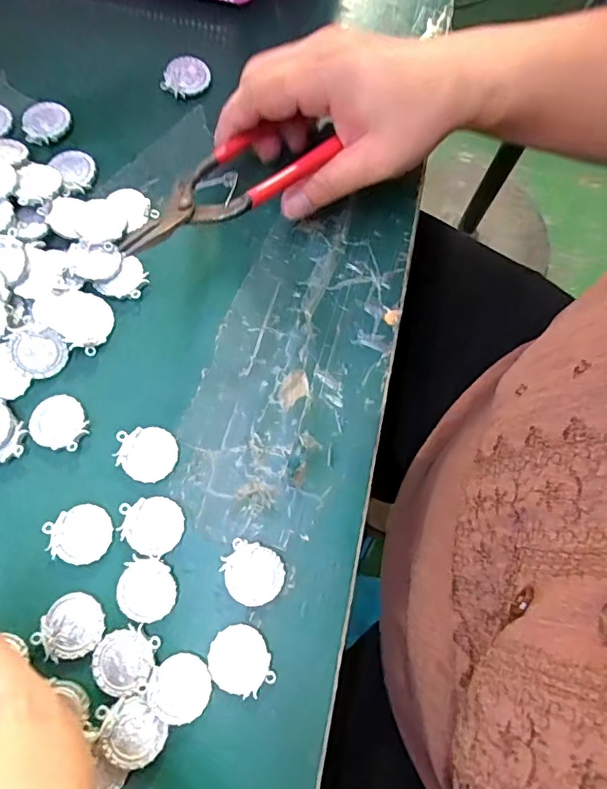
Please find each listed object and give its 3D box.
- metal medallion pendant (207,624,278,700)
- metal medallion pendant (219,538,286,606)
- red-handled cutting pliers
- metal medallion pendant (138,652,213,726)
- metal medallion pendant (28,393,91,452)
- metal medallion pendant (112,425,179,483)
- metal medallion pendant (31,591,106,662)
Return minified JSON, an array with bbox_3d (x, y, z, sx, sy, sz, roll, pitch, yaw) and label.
[{"bbox_3d":[-0.028,0.122,0.236,0.031,0.004,0.027,23,76,5],"label":"metal medallion pendant"},{"bbox_3d":[-0.024,0.085,0.244,0.029,0.004,0.026,26,75,-2],"label":"metal medallion pendant"},{"bbox_3d":[-0.040,-0.105,0.257,0.117,0.016,0.046,-29,78,-12],"label":"red-handled cutting pliers"},{"bbox_3d":[-0.056,0.132,0.232,0.028,0.004,0.027,0,75,-1],"label":"metal medallion pendant"},{"bbox_3d":[-0.125,0.014,0.264,0.029,0.004,0.027,0,75,-1],"label":"metal medallion pendant"},{"bbox_3d":[-0.080,0.029,0.261,0.031,0.005,0.027,22,76,5],"label":"metal medallion pendant"},{"bbox_3d":[-0.108,0.108,0.239,0.028,0.004,0.029,0,75,-1],"label":"metal medallion pendant"}]

